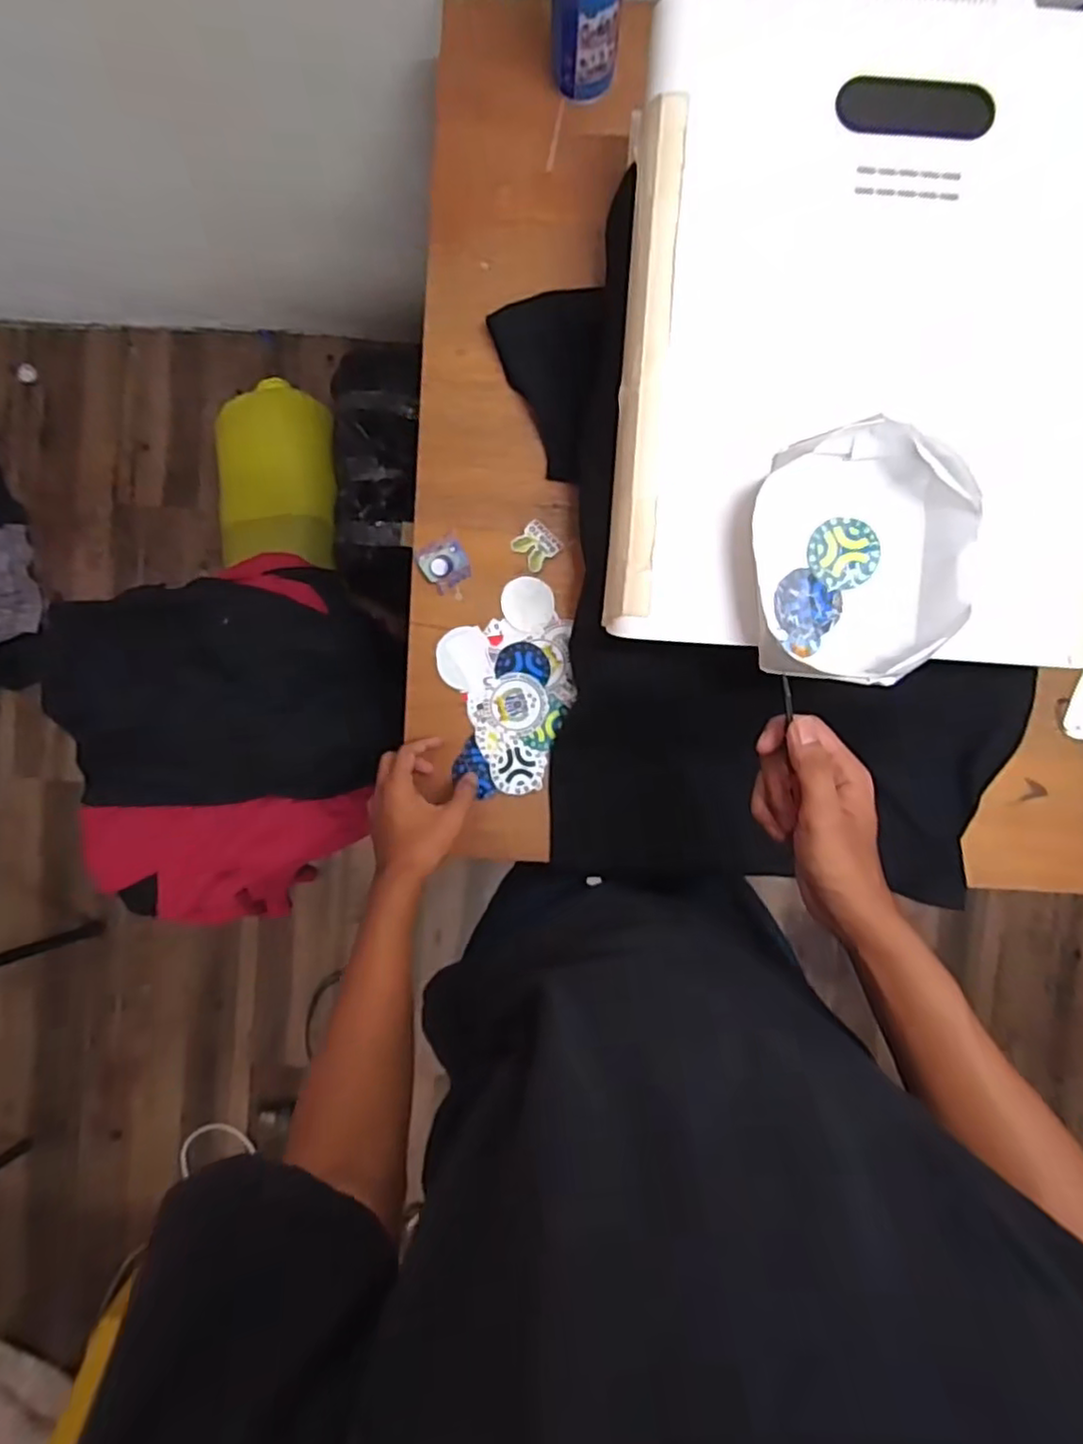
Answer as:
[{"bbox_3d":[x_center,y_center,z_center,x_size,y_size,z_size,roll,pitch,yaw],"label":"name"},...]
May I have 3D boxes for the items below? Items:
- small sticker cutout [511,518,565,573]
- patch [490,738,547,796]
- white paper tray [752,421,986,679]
[{"bbox_3d":[-0.004,-0.184,0.682,0.044,0.007,0.041,-44,90,3],"label":"small sticker cutout"},{"bbox_3d":[-0.025,0.048,0.692,0.056,0.005,0.057,0,92,-1],"label":"patch"},{"bbox_3d":[0.243,-0.126,0.510,0.157,0.048,0.191,-1,92,-1],"label":"white paper tray"}]

